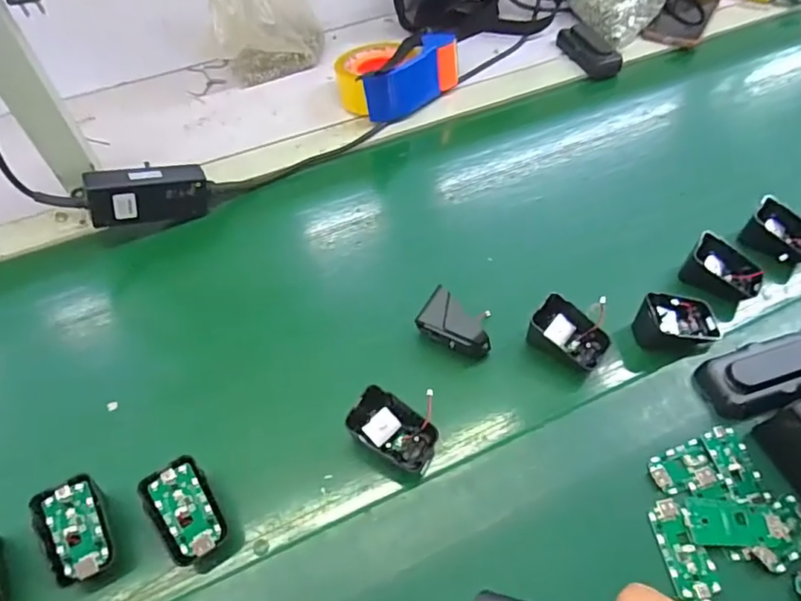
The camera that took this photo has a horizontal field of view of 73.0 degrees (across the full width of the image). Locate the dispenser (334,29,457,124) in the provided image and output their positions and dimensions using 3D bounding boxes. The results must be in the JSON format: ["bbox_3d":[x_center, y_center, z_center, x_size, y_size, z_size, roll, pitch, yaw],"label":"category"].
[{"bbox_3d":[-0.009,-0.296,0.704,0.145,0.068,0.101,-28,55,-17],"label":"dispenser"}]

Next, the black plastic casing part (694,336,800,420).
[{"bbox_3d":[0.303,0.059,0.445,0.099,0.025,0.056,-17,53,-9],"label":"black plastic casing part"}]

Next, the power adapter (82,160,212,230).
[{"bbox_3d":[-0.263,-0.111,0.569,0.116,0.050,0.033,-13,51,-29],"label":"power adapter"}]

